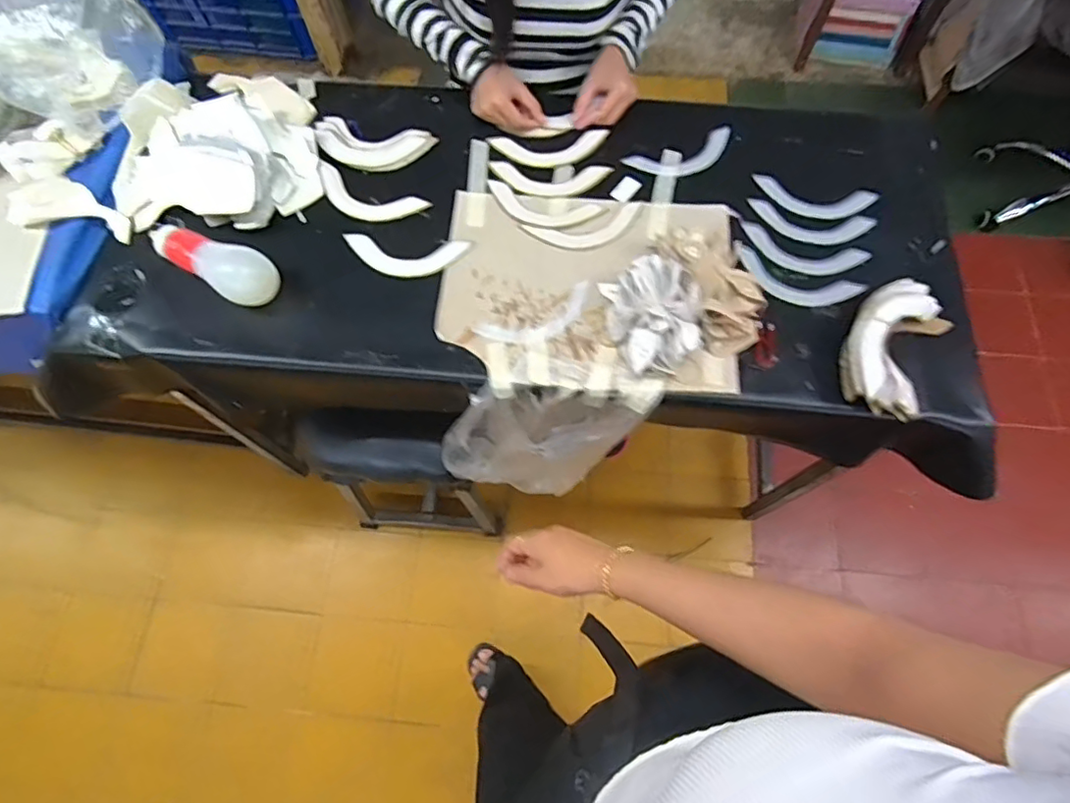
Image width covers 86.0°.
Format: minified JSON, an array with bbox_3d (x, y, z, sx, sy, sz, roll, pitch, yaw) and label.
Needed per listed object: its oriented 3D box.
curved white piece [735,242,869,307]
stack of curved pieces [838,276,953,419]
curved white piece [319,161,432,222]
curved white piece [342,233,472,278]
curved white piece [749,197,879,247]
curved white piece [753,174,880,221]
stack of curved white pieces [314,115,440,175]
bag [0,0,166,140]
[{"bbox_3d":[0.346,-0.163,0.765,0.169,0.014,0.054,21,71,10],"label":"curved white piece"},{"bbox_3d":[0.449,-0.069,0.710,0.120,0.054,0.182,26,72,11],"label":"stack of curved pieces"},{"bbox_3d":[-0.244,-0.291,0.825,0.172,0.010,0.060,21,71,9],"label":"curved white piece"},{"bbox_3d":[-0.180,-0.200,0.791,0.171,0.006,0.068,3,69,3],"label":"curved white piece"},{"bbox_3d":[0.386,-0.248,0.805,0.166,0.018,0.058,11,69,6],"label":"curved white piece"},{"bbox_3d":[0.400,-0.290,0.824,0.164,0.019,0.061,14,70,7],"label":"curved white piece"},{"bbox_3d":[-0.246,-0.382,0.856,0.180,0.016,0.096,11,69,6],"label":"stack of curved white pieces"},{"bbox_3d":[-0.679,-0.496,0.804,0.228,0.139,0.193,28,72,12],"label":"bag"}]

